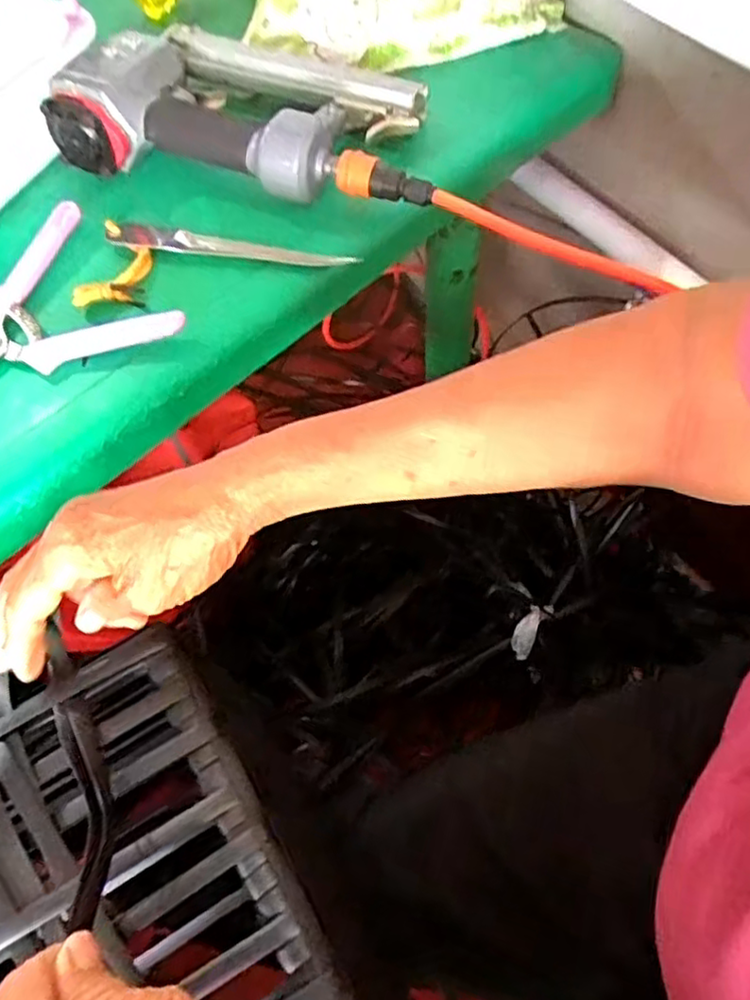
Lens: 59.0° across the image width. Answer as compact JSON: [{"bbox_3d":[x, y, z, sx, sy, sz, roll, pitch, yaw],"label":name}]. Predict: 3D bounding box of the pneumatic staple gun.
[{"bbox_3d":[-0.089,-0.284,0.474,0.252,0.056,0.139,12,64,8],"label":"pneumatic staple gun"}]

